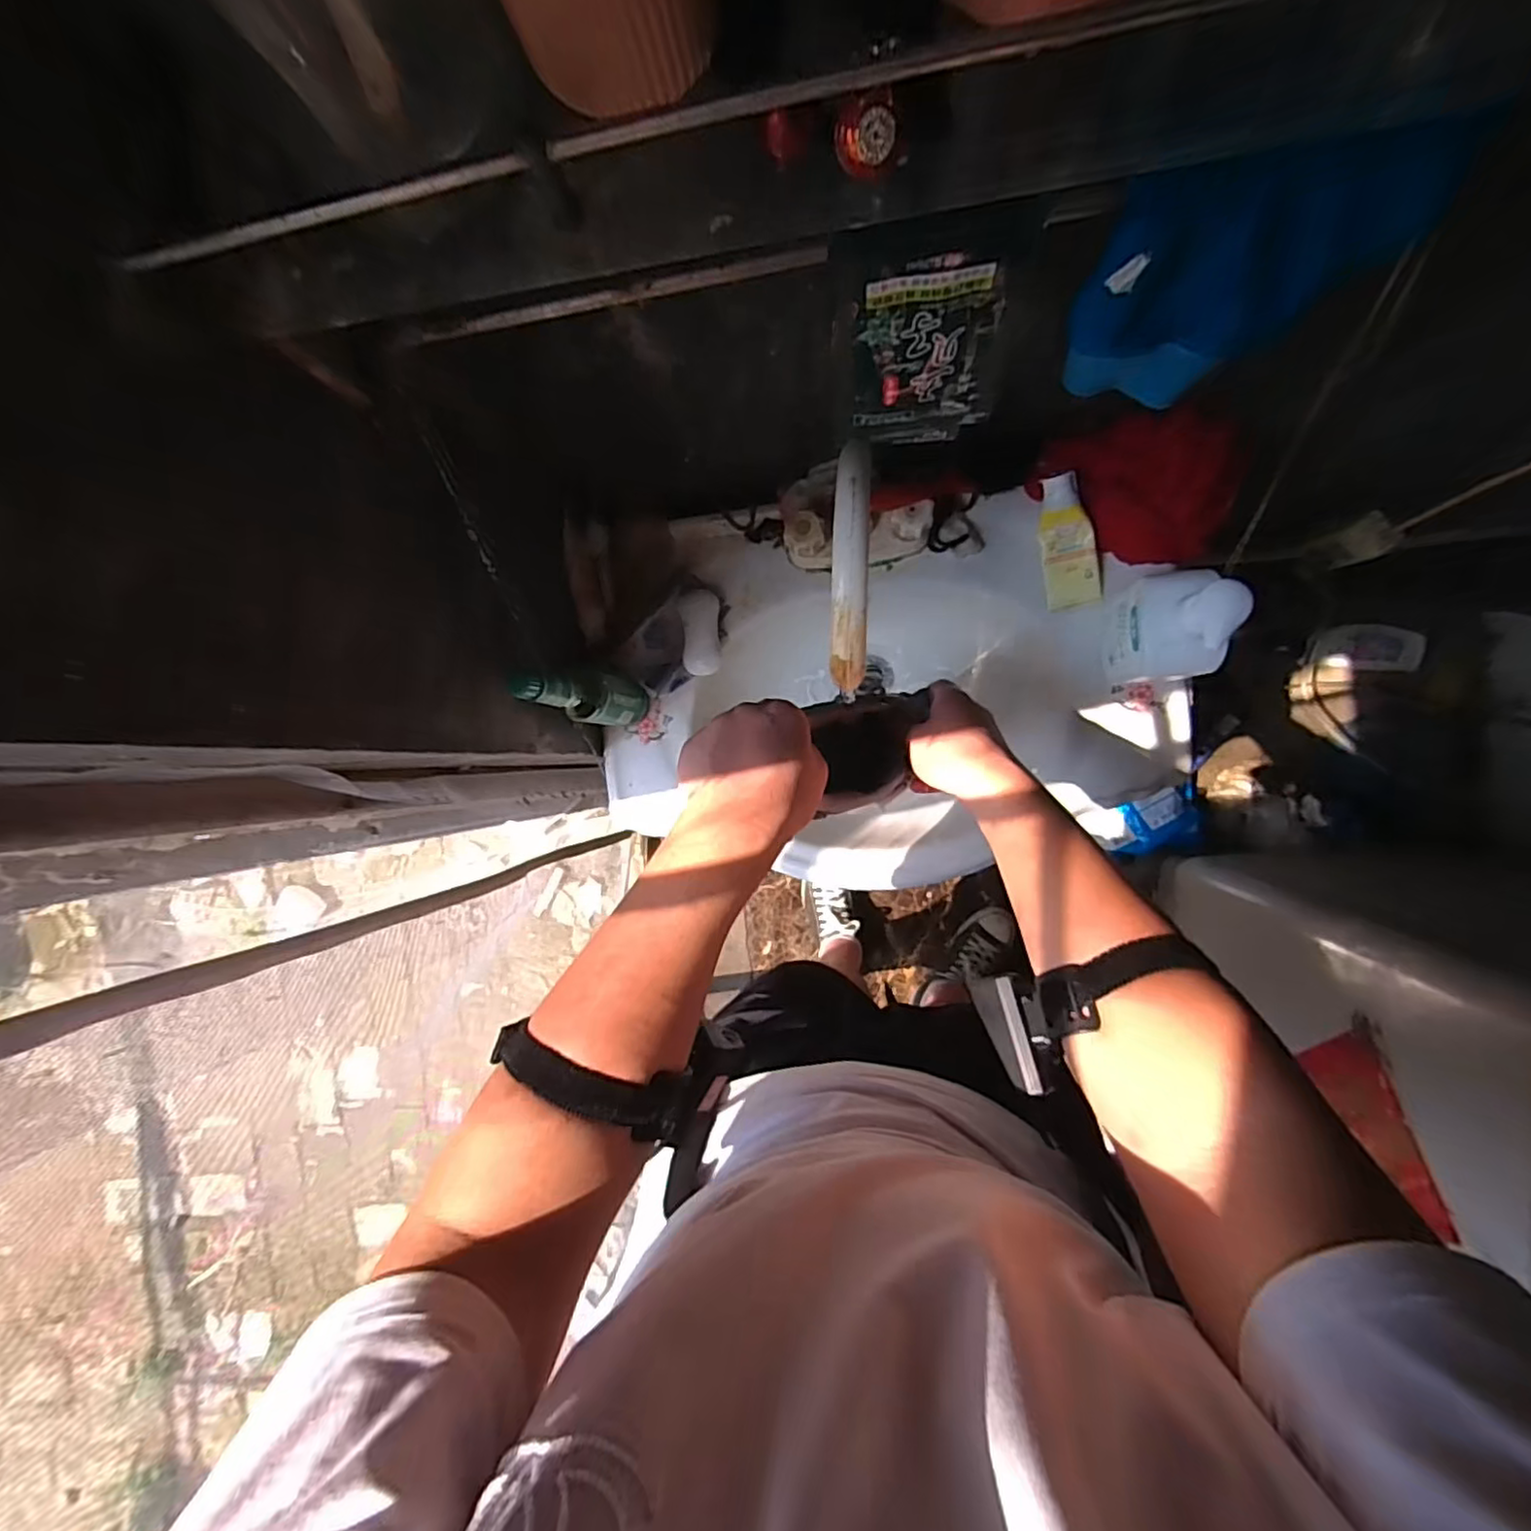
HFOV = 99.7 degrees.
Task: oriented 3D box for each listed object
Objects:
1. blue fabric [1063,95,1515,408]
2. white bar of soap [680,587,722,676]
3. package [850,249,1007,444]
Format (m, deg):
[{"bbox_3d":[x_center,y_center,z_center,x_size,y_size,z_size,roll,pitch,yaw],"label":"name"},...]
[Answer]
[{"bbox_3d":[0.204,-0.207,0.282,0.119,0.122,0.023,0,90,7],"label":"blue fabric"},{"bbox_3d":[-0.067,-0.138,0.672,0.040,0.018,0.087,0,90,7],"label":"white bar of soap"},{"bbox_3d":[0.080,-0.202,0.325,0.073,0.113,0.009,-5,75,6],"label":"package"}]

